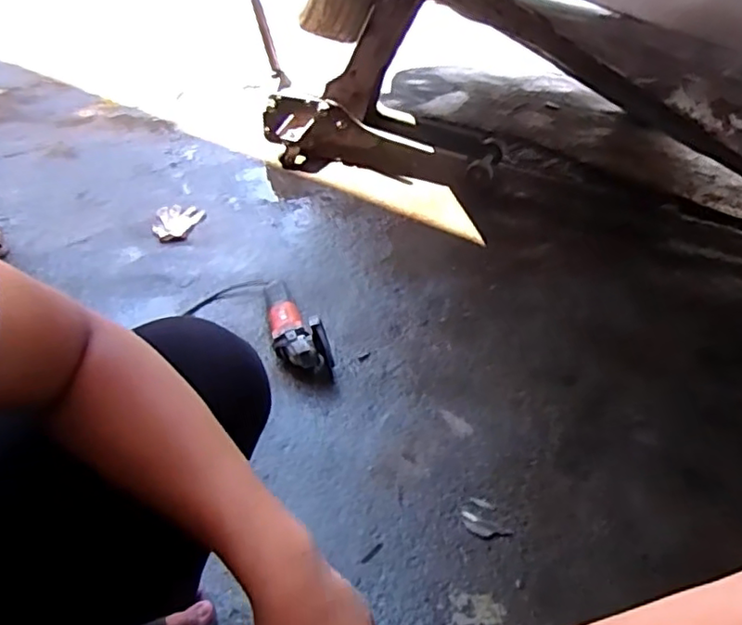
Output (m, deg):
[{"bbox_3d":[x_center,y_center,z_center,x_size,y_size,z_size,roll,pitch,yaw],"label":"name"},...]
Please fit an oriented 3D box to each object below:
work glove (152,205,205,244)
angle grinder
[{"bbox_3d":[-0.490,-0.226,1.558,0.111,0.024,0.174,0,38,-5],"label":"work glove"},{"bbox_3d":[-0.147,0.009,1.213,0.108,0.092,0.269,-5,39,-12],"label":"angle grinder"}]

